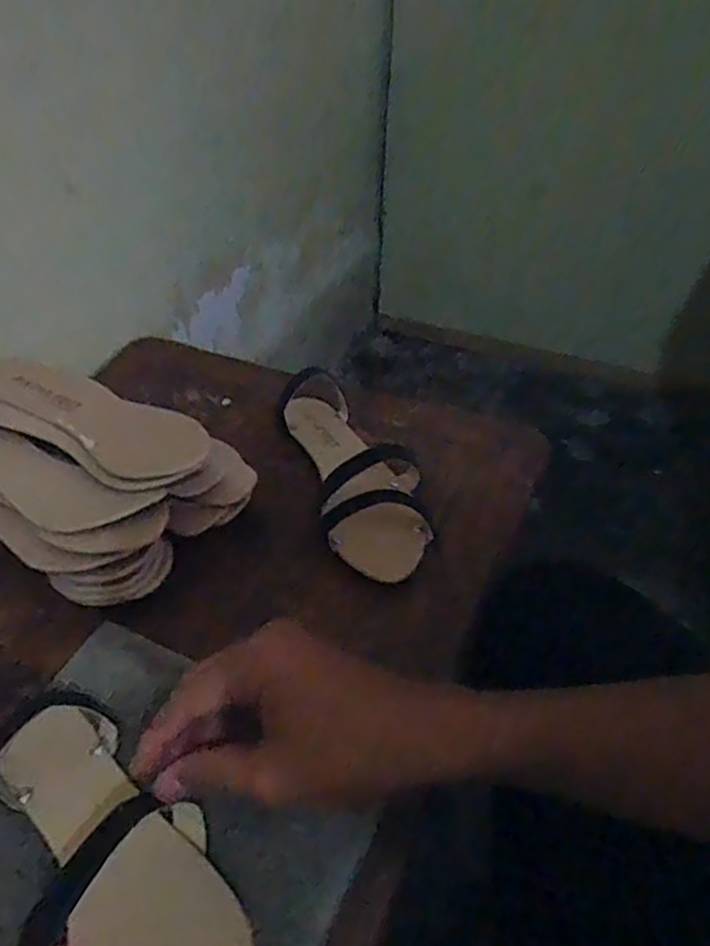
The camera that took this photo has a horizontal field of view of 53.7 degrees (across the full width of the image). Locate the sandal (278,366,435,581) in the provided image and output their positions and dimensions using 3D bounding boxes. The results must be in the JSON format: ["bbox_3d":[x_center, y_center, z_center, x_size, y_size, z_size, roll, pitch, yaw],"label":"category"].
[{"bbox_3d":[-0.004,-0.028,0.587,0.090,0.039,0.270,-11,44,-13],"label":"sandal"}]

